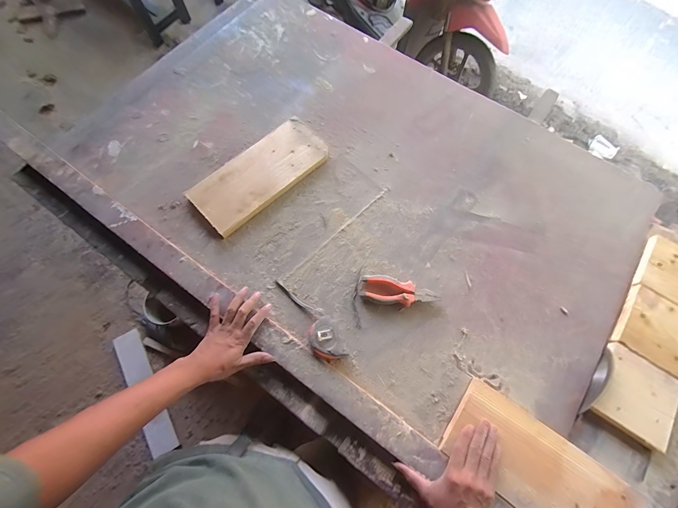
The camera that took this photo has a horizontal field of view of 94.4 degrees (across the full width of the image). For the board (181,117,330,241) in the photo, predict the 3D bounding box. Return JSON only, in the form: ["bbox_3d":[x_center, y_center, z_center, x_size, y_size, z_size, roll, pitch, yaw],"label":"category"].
[{"bbox_3d":[-0.176,-0.183,0.711,0.311,0.032,0.134,-41,77,-14],"label":"board"}]

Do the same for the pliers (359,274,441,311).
[{"bbox_3d":[0.123,0.080,0.634,0.156,0.020,0.058,14,71,3],"label":"pliers"}]

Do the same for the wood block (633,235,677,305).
[{"bbox_3d":[0.720,0.043,0.668,0.132,0.022,0.145,34,73,9],"label":"wood block"}]

